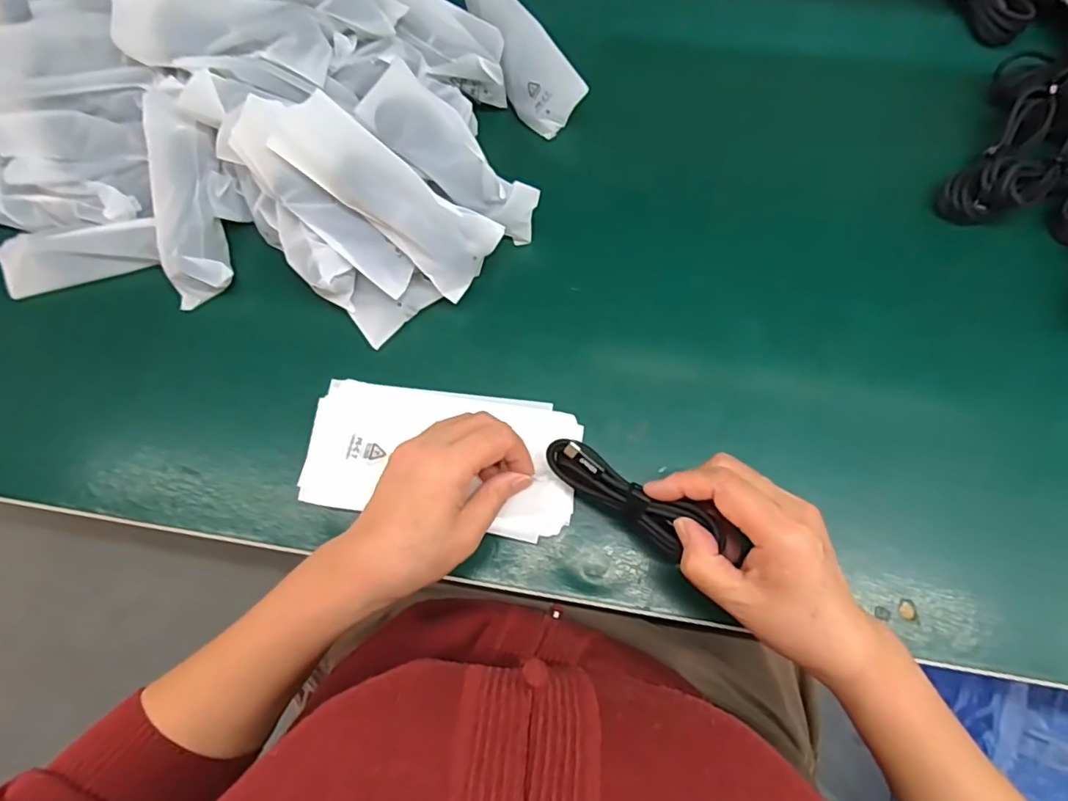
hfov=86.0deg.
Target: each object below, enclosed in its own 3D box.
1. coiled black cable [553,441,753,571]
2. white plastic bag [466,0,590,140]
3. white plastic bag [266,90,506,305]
[{"bbox_3d":[0.061,0.062,0.335,0.119,0.024,0.031,27,77,13],"label":"coiled black cable"},{"bbox_3d":[-0.013,-0.286,0.464,0.050,0.033,0.155,-27,75,-6],"label":"white plastic bag"},{"bbox_3d":[-0.095,-0.139,0.386,0.151,0.021,0.058,37,77,-15],"label":"white plastic bag"}]

